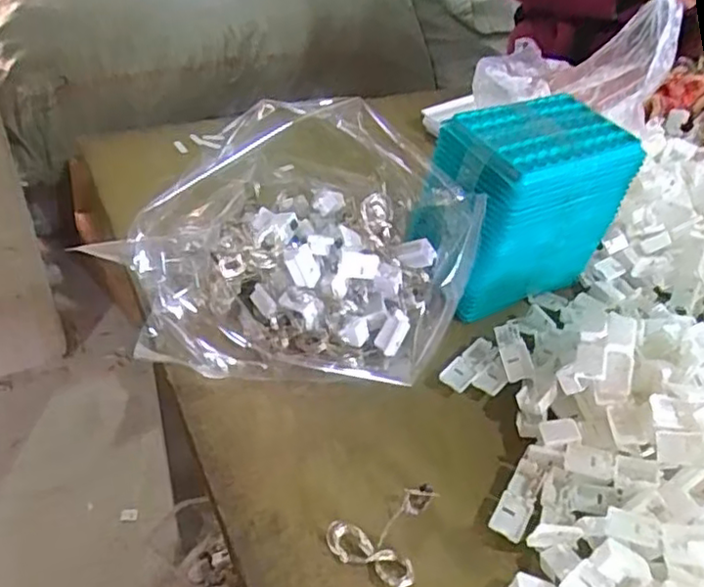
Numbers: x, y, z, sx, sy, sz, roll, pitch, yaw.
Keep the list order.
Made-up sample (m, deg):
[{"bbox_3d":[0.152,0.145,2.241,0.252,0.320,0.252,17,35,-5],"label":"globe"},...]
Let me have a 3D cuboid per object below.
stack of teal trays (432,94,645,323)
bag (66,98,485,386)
[{"bbox_3d":[0.129,-0.065,0.510,0.128,0.135,0.080,-16,47,-21],"label":"stack of teal trays"},{"bbox_3d":[-0.027,-0.037,0.464,0.225,0.136,0.172,-1,43,-6],"label":"bag"}]

